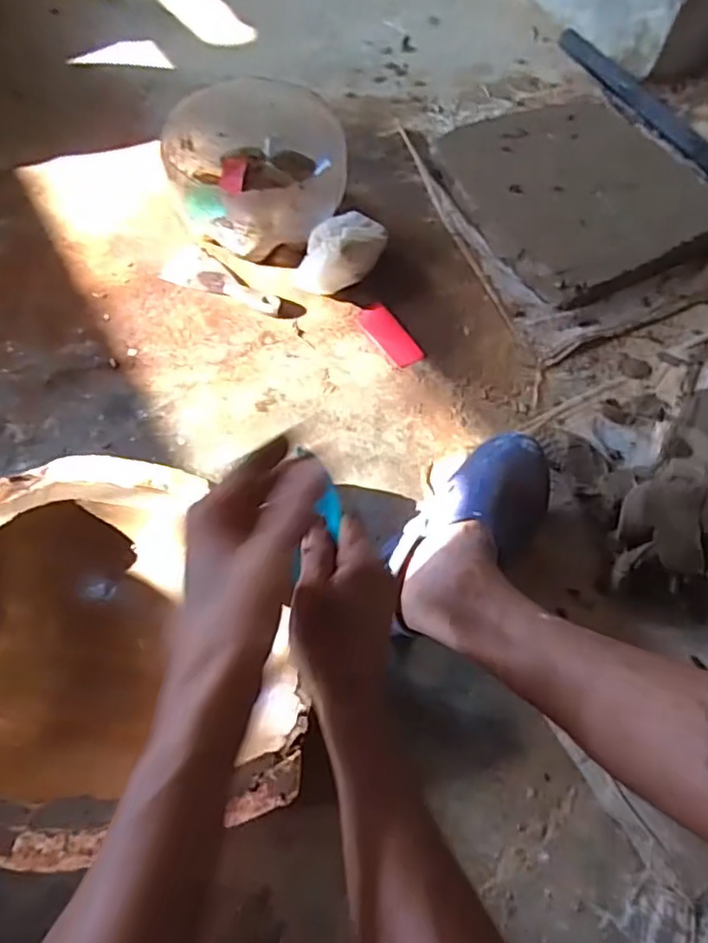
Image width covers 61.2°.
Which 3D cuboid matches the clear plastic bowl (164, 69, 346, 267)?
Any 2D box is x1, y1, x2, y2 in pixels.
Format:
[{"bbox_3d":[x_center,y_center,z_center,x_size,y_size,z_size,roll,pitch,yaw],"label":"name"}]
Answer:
[{"bbox_3d":[-0.134,-0.416,0.832,0.223,0.123,0.246,-12,66,-8],"label":"clear plastic bowl"}]

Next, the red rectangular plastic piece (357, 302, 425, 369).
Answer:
[{"bbox_3d":[0.048,-0.181,0.805,0.043,0.005,0.102,-30,70,-16],"label":"red rectangular plastic piece"}]

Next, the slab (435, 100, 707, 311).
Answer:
[{"bbox_3d":[0.342,-0.437,0.909,0.344,0.052,0.426,-23,68,-13],"label":"slab"}]

